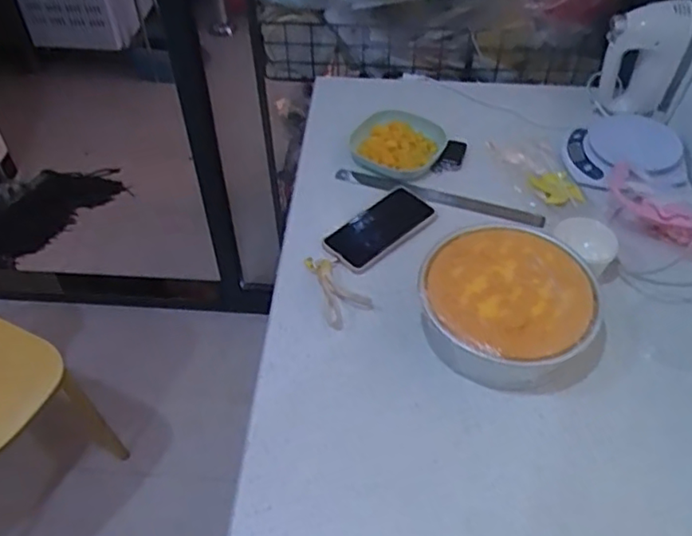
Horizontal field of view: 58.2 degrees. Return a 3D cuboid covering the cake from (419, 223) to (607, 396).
[{"bbox_3d":[0.200,0.045,0.782,0.207,0.088,0.221,0,49,0],"label":"cake"}]

